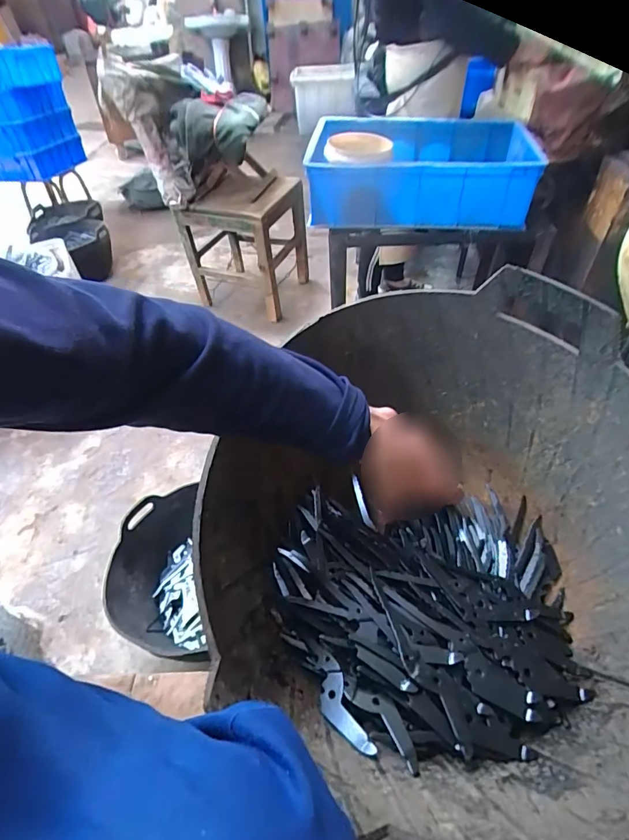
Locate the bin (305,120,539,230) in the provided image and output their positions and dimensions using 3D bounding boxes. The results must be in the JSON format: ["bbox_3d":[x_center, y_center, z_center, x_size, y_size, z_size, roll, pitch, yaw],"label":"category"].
[{"bbox_3d":[0.249,-0.595,1.044,0.499,0.154,0.299,0,47,5],"label":"bin"}]

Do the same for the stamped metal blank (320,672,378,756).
[{"bbox_3d":[0.023,0.225,0.332,0.025,0.005,0.061,-25,37,-18],"label":"stamped metal blank"}]

